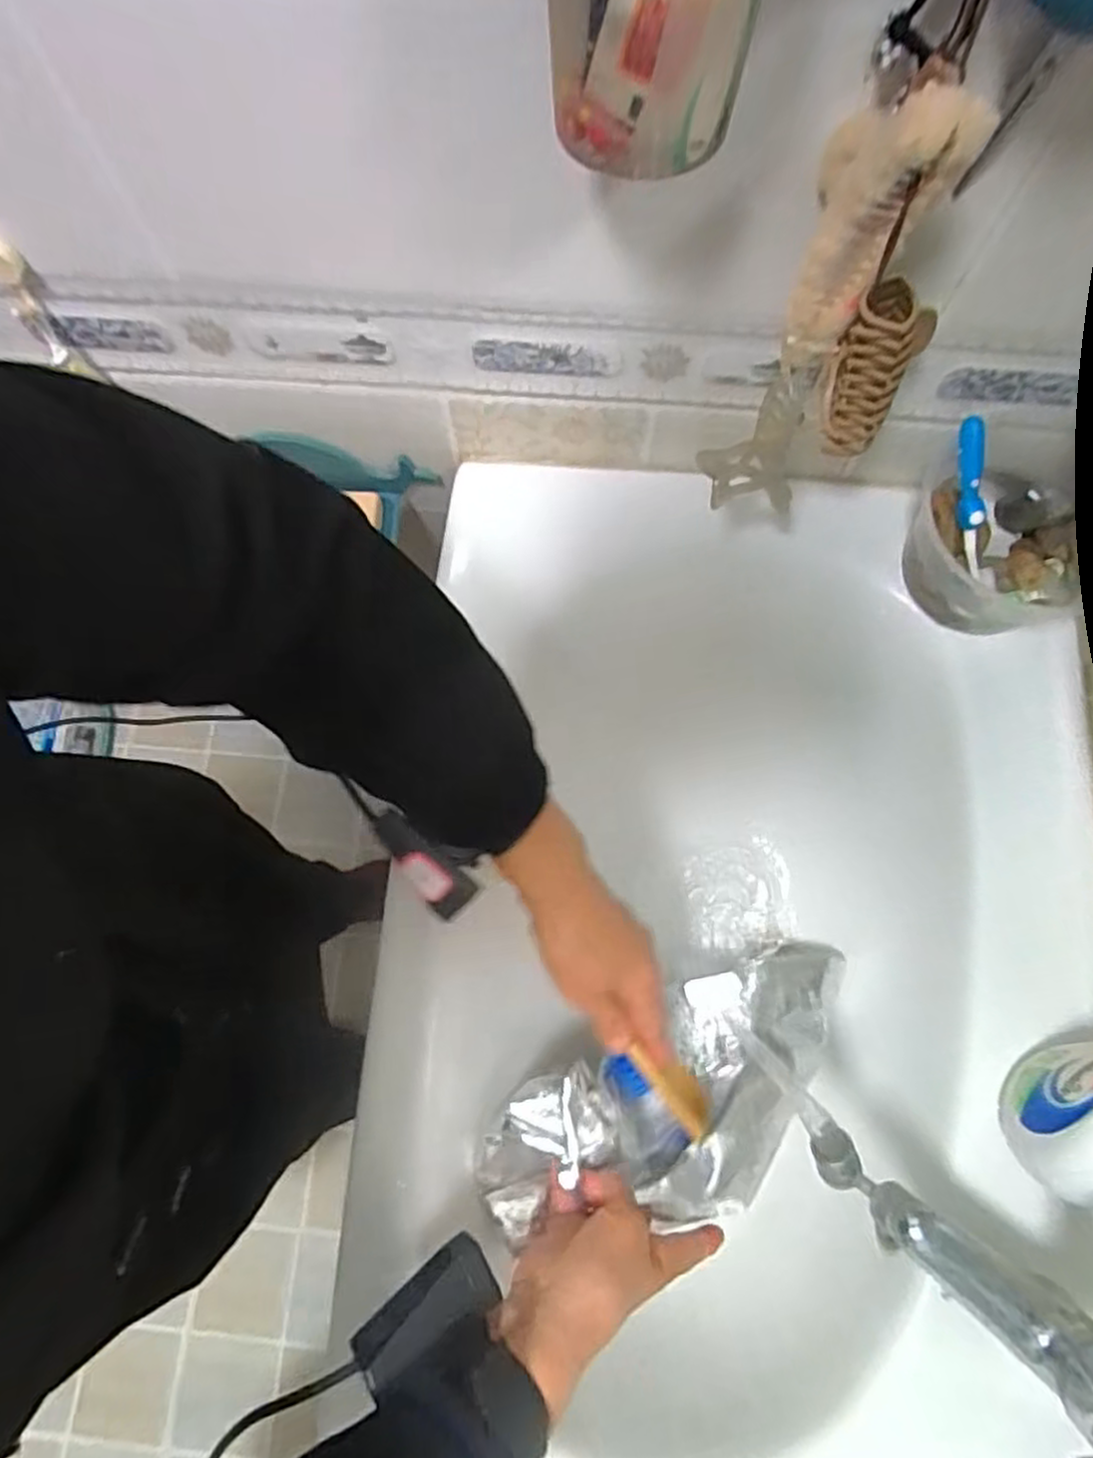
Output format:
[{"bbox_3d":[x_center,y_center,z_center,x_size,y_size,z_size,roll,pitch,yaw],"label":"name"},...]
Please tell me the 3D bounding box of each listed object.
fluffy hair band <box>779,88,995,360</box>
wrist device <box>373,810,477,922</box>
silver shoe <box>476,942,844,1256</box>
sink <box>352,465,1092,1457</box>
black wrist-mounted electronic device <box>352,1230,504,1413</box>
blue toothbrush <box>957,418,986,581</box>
[{"bbox_3d":[0.146,-0.231,0.326,0.053,0.127,0.049,20,76,6],"label":"fluffy hair band"},{"bbox_3d":[-0.071,0.076,0.404,0.025,0.016,0.069,-45,99,-10],"label":"wrist device"},{"bbox_3d":[0.108,0.258,0.515,0.309,0.078,0.132,-18,74,-30],"label":"silver shoe"},{"bbox_3d":[0.135,0.169,0.551,0.443,0.176,0.687,5,75,3],"label":"sink"},{"bbox_3d":[-0.060,0.287,0.355,0.069,0.022,0.030,-27,75,-27],"label":"black wrist-mounted electronic device"},{"bbox_3d":[0.285,-0.152,0.483,0.012,0.015,0.106,-20,118,-4],"label":"blue toothbrush"}]

